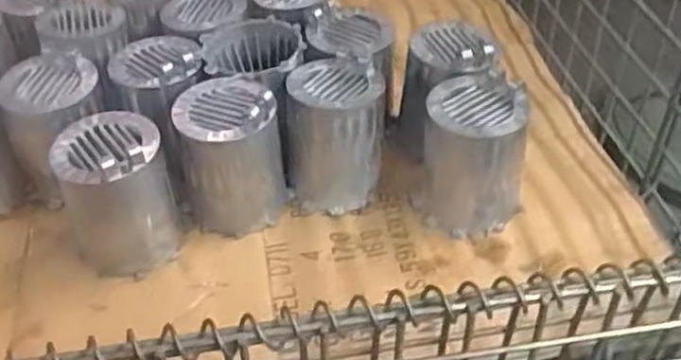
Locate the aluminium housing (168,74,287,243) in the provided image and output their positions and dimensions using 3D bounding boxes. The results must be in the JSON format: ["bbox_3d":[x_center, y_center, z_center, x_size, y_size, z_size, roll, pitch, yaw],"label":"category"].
[{"bbox_3d":[-0.099,-0.020,0.659,0.092,0.128,0.089,-5,44,-5],"label":"aluminium housing"}]

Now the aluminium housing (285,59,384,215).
[{"bbox_3d":[-0.003,-0.042,0.684,0.092,0.108,0.093,0,44,0],"label":"aluminium housing"}]

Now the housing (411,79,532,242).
[{"bbox_3d":[0.119,-0.021,0.658,0.093,0.120,0.090,6,44,5],"label":"housing"}]

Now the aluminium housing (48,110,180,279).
[{"bbox_3d":[-0.188,0.016,0.624,0.087,0.123,0.081,-19,47,-19],"label":"aluminium housing"}]

